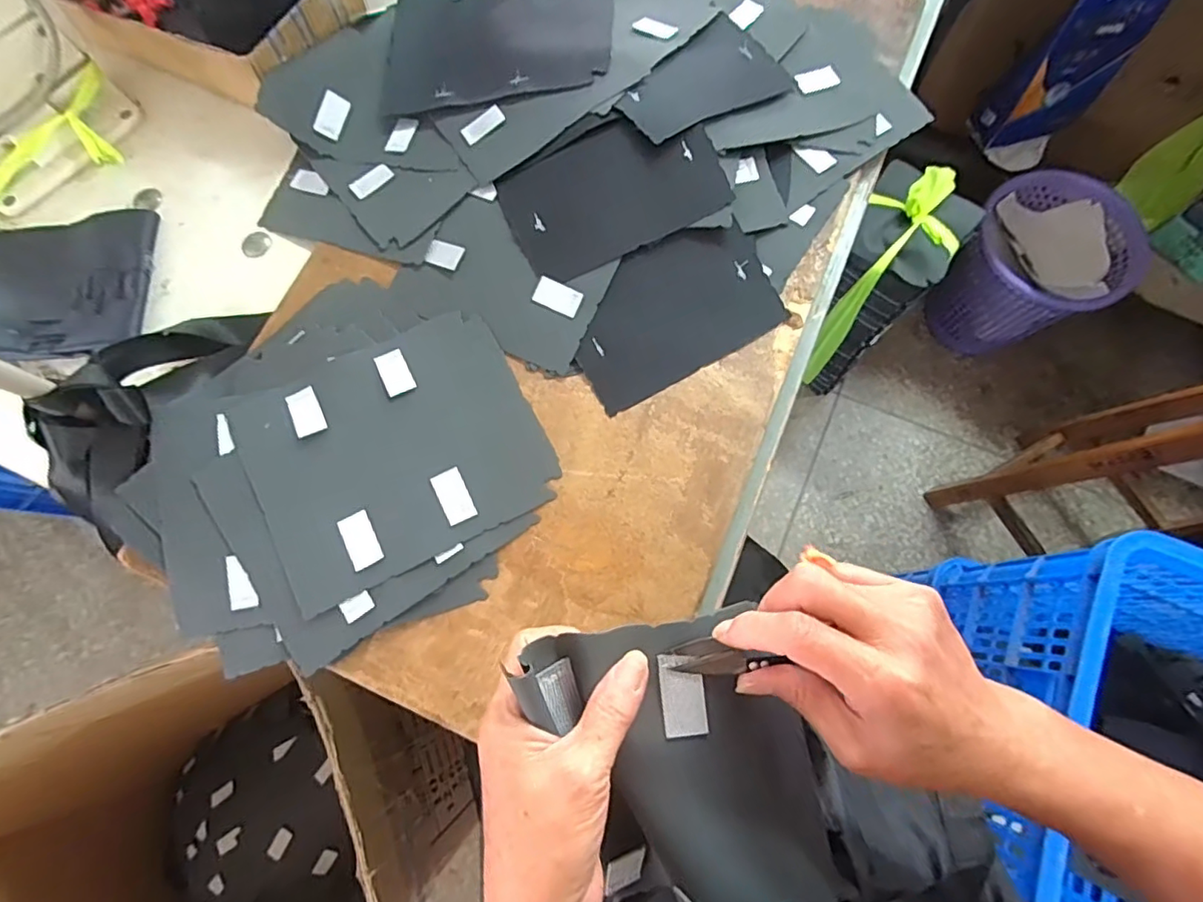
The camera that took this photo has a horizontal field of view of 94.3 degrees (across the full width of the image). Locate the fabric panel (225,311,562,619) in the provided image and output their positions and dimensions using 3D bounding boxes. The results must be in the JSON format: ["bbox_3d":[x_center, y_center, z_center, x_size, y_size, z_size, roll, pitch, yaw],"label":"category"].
[{"bbox_3d":[-0.144,-0.003,0.396,0.192,0.011,0.163,-26,77,-12],"label":"fabric panel"}]

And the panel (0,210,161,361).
[{"bbox_3d":[-0.459,-0.134,0.456,0.170,0.018,0.129,-7,74,0],"label":"panel"}]

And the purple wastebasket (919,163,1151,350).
[{"bbox_3d":[0.829,-0.340,1.111,0.270,0.282,0.273,39,79,11],"label":"purple wastebasket"}]

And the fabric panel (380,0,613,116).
[{"bbox_3d":[-0.091,-0.374,0.497,0.195,0.038,0.165,2,75,2],"label":"fabric panel"}]

